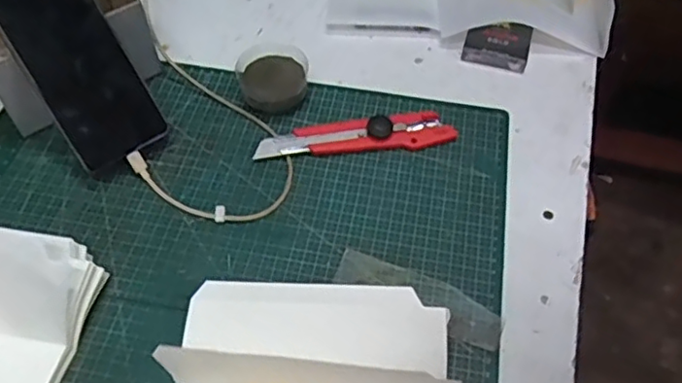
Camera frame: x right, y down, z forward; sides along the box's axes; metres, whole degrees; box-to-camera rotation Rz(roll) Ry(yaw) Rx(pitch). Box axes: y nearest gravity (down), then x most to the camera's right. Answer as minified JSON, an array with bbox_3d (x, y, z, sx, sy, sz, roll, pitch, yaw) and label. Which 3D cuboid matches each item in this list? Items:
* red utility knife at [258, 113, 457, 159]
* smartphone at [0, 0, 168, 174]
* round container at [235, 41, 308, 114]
[{"bbox_3d":[0.014,-0.048,0.521,0.167,0.020,0.028,-6,54,-5],"label":"red utility knife"},{"bbox_3d":[-0.210,-0.103,0.487,0.074,0.012,0.164,-33,98,-22],"label":"smartphone"},{"bbox_3d":[-0.061,-0.101,0.551,0.060,0.033,0.074,-9,54,-8],"label":"round container"}]

